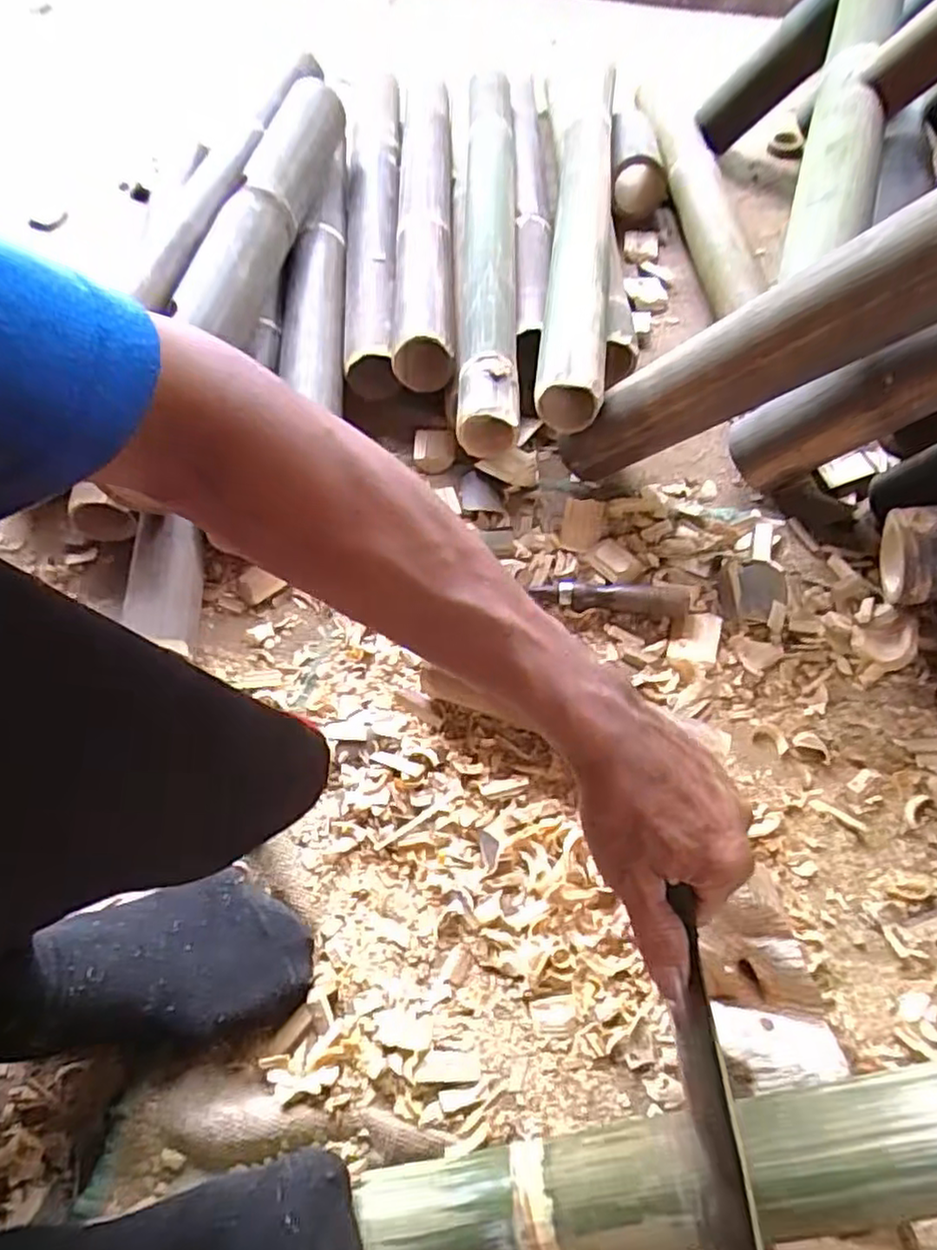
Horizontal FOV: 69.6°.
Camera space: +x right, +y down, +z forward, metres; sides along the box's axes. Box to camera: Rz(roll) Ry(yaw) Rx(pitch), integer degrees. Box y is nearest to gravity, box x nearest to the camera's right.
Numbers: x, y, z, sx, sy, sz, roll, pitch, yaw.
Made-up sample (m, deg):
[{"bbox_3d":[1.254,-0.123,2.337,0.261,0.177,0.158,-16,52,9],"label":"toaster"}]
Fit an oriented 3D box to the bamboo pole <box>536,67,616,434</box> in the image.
[{"bbox_3d":[0.112,-0.412,0.696,0.064,0.081,0.509,2,62,5],"label":"bamboo pole"}]

